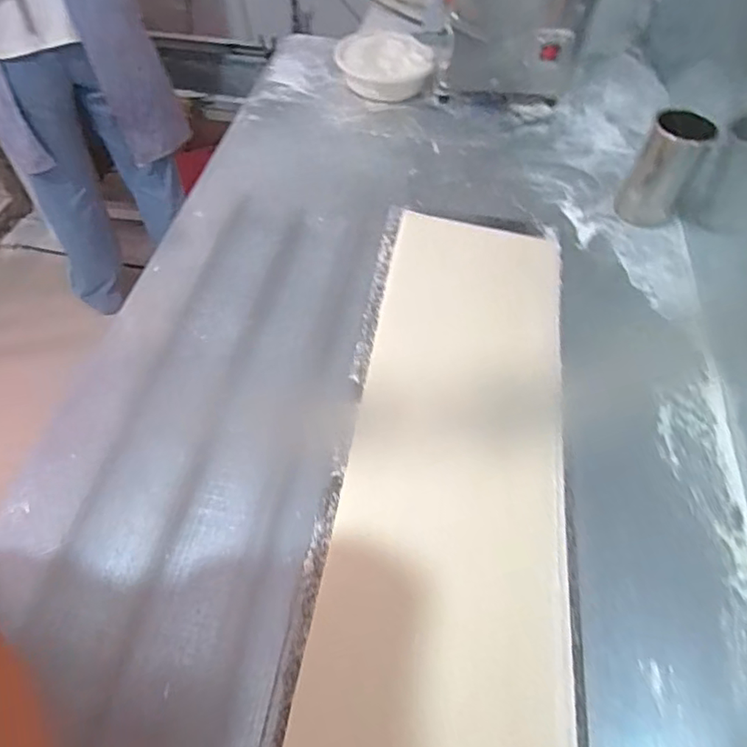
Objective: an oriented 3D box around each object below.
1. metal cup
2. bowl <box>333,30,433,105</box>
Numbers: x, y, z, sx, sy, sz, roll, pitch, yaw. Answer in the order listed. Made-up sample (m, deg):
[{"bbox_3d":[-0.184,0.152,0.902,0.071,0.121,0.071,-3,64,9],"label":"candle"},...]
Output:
[{"bbox_3d":[0.451,-0.323,0.851,0.092,0.138,0.085,36,60,21],"label":"metal cup"},{"bbox_3d":[0.017,-0.620,1.106,0.178,0.074,0.171,1,54,-2],"label":"bowl"}]

